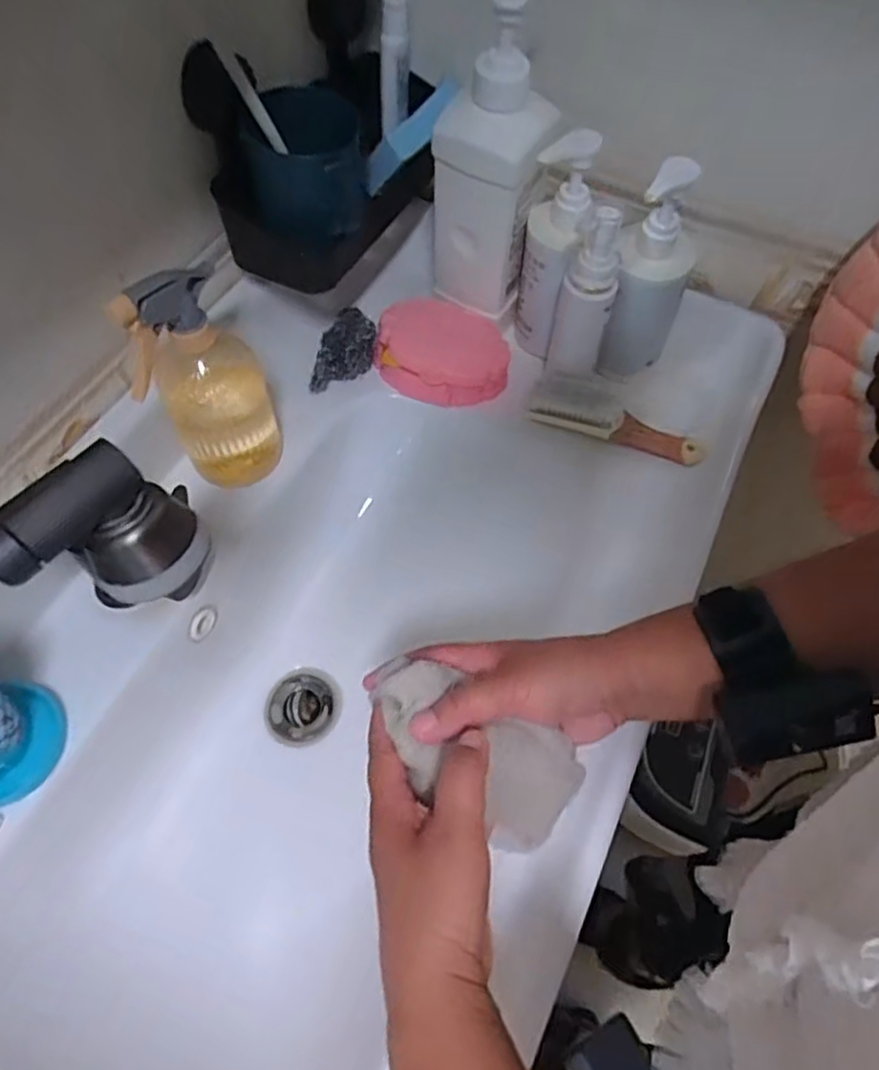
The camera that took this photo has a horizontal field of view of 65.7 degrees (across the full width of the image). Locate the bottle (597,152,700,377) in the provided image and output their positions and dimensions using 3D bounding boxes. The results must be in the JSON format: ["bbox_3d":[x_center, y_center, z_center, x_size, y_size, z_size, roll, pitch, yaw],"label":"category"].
[{"bbox_3d":[0.177,-0.216,0.564,0.061,0.179,0.057,20,61,10],"label":"bottle"}]

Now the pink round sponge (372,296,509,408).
[{"bbox_3d":[0.003,-0.172,0.636,0.120,0.066,0.076,-1,60,-2],"label":"pink round sponge"}]

